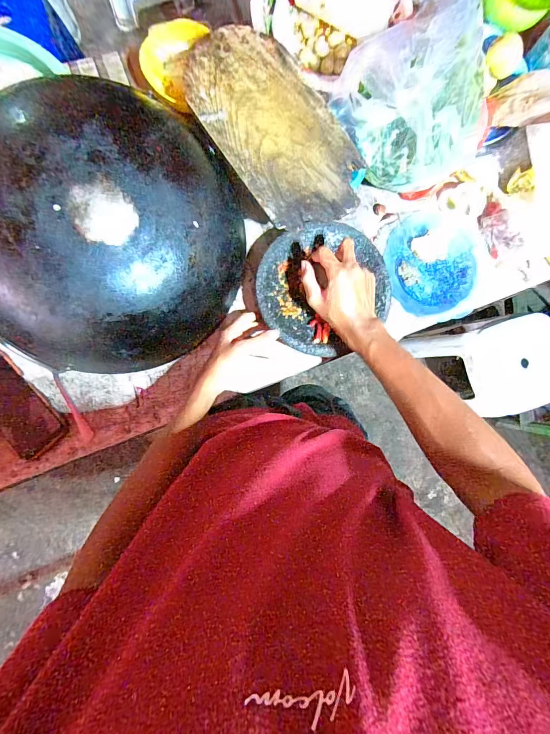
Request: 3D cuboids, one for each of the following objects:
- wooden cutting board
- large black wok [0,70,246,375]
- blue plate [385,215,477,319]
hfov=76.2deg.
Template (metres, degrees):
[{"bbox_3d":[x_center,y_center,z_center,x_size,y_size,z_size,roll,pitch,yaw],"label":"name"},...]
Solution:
[{"bbox_3d":[0.000,-0.342,0.502,0.167,0.011,0.300,-36,91,-8],"label":"wooden cutting board"},{"bbox_3d":[-0.215,-0.162,0.466,0.320,0.184,0.324,0,86,-7],"label":"large black wok"},{"bbox_3d":[0.271,-0.178,0.605,0.170,0.022,0.169,0,86,-7],"label":"blue plate"}]

